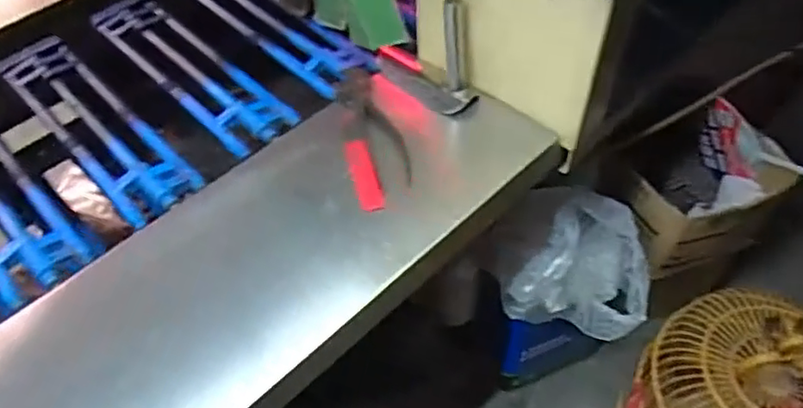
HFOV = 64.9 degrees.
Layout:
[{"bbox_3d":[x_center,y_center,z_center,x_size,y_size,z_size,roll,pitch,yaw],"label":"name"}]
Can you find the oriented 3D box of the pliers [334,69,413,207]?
[{"bbox_3d":[-0.035,-0.085,0.721,0.064,0.023,0.236,-11,54,-6],"label":"pliers"}]

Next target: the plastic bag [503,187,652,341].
[{"bbox_3d":[0.264,0.092,0.882,0.183,0.207,0.202,20,57,17],"label":"plastic bag"}]

